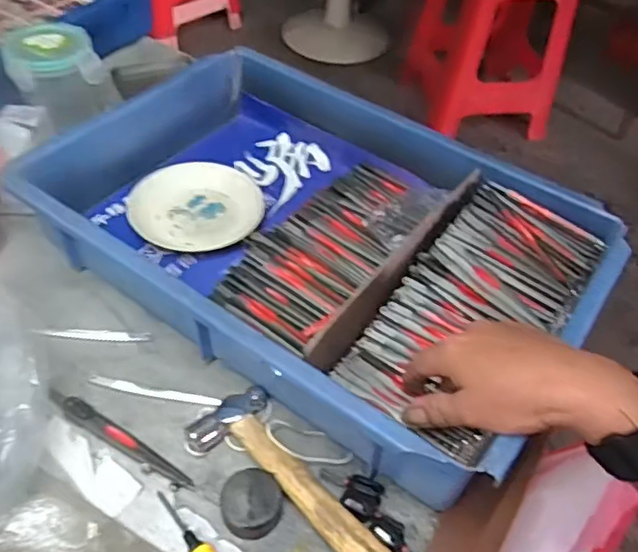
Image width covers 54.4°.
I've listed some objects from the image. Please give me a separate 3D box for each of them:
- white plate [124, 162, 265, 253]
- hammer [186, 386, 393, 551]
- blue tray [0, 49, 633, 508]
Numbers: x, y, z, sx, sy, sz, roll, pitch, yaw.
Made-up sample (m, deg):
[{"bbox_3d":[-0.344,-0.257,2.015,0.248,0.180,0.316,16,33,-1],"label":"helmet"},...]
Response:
[{"bbox_3d":[-0.115,-0.068,0.574,0.121,0.017,0.106,-1,48,-7],"label":"white plate"},{"bbox_3d":[-0.014,0.135,0.405,0.157,0.021,0.059,39,55,25],"label":"hammer"},{"bbox_3d":[0.000,-0.041,0.524,0.428,0.083,0.295,31,52,20],"label":"blue tray"}]

